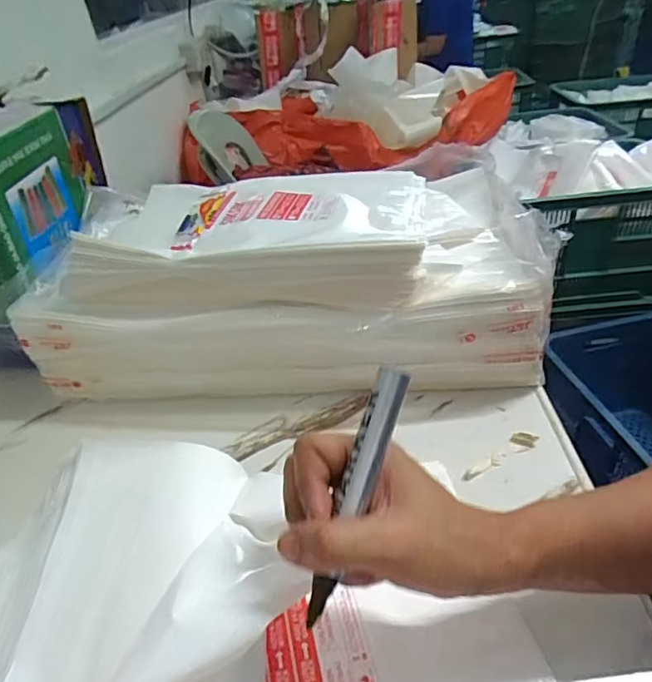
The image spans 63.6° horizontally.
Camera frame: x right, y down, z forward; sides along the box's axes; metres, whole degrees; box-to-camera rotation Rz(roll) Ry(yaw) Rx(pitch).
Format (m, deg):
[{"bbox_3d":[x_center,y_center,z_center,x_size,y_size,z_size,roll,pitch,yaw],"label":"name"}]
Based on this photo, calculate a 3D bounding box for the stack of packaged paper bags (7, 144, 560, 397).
[{"bbox_3d":[-0.032,-0.076,0.556,0.453,0.139,0.273,-1,35,7],"label":"stack of packaged paper bags"}]

